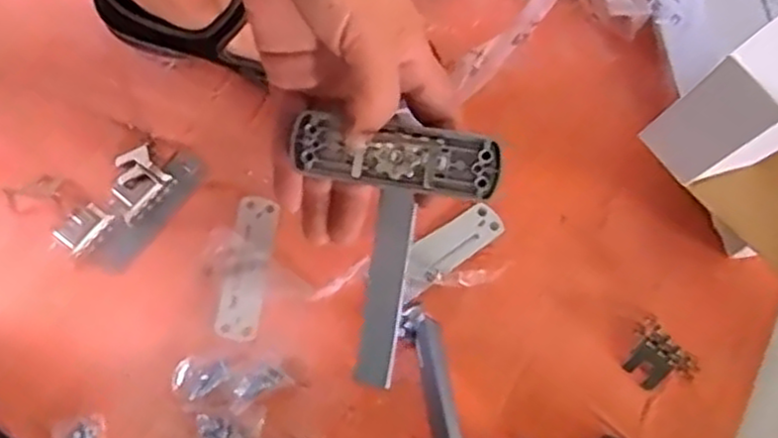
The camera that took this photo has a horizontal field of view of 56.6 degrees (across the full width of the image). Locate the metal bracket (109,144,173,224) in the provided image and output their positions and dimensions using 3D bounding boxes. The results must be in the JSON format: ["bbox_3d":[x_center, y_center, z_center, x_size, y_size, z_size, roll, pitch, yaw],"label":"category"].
[{"bbox_3d":[-0.176,-0.026,0.496,0.042,0.010,0.042,-37,75,-9],"label":"metal bracket"}]

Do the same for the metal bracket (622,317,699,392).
[{"bbox_3d":[0.168,0.087,0.453,0.035,0.011,0.042,-37,75,-9],"label":"metal bracket"}]

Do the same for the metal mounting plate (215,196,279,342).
[{"bbox_3d":[-0.094,0.031,0.478,0.026,0.004,0.095,7,73,4],"label":"metal mounting plate"}]

